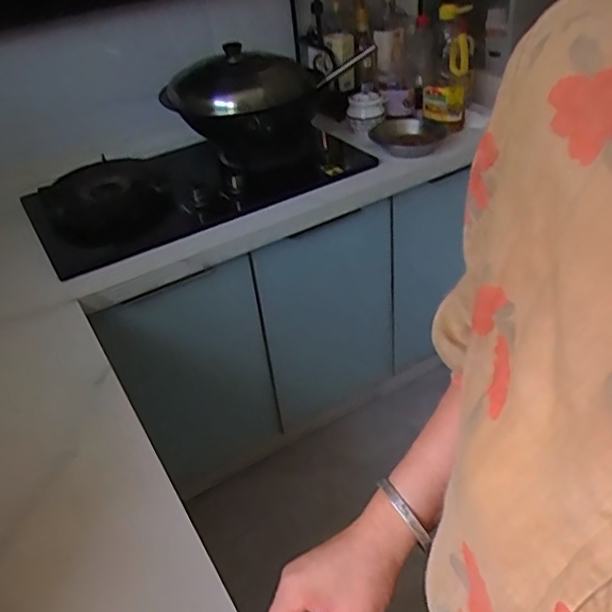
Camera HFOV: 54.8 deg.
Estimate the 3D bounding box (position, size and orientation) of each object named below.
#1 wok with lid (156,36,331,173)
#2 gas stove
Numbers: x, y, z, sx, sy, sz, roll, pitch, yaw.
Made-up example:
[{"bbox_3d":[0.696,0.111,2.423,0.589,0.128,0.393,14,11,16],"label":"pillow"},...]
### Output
[{"bbox_3d":[-0.162,-0.473,1.392,0.352,0.227,0.340,-5,37,3],"label":"wok with lid"},{"bbox_3d":[-0.272,-0.306,1.392,0.720,0.100,0.475,-25,40,-22],"label":"gas stove"}]

